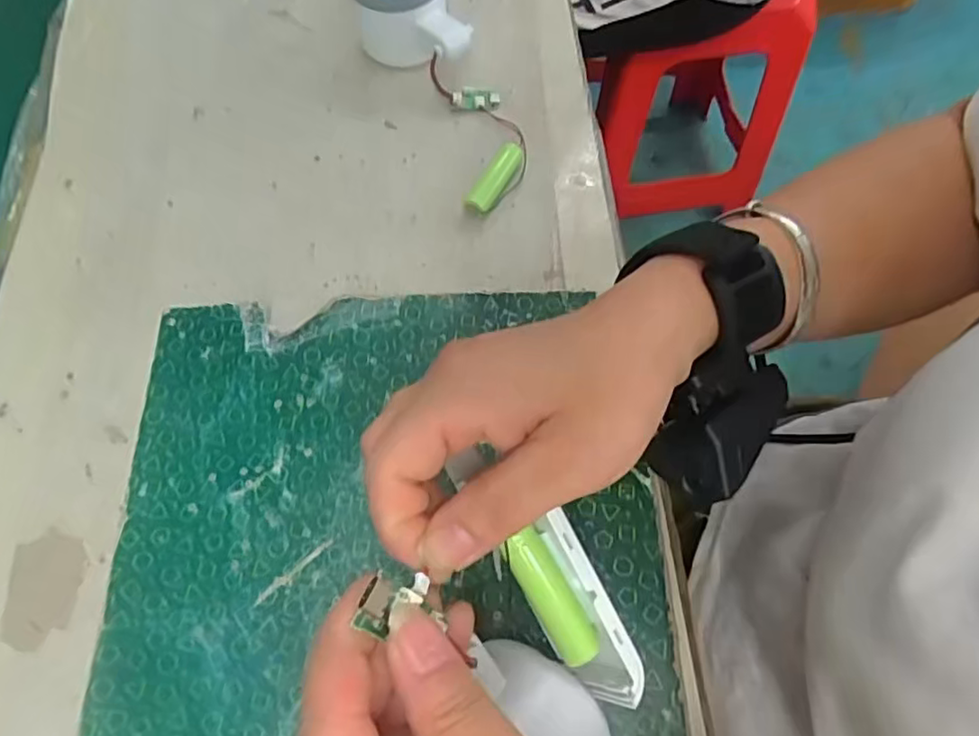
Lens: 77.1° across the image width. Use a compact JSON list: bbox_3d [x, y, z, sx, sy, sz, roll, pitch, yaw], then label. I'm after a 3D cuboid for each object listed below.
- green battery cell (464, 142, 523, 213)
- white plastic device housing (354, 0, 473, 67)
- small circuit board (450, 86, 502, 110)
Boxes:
[{"bbox_3d":[0.004,-0.106,0.351,0.015,0.014,0.051,26,69,11],"label":"green battery cell"},{"bbox_3d":[-0.051,-0.219,0.380,0.063,0.052,0.075,-17,67,-7],"label":"white plastic device housing"},{"bbox_3d":[-0.008,-0.166,0.378,0.031,0.005,0.015,-7,66,-16],"label":"small circuit board"}]

